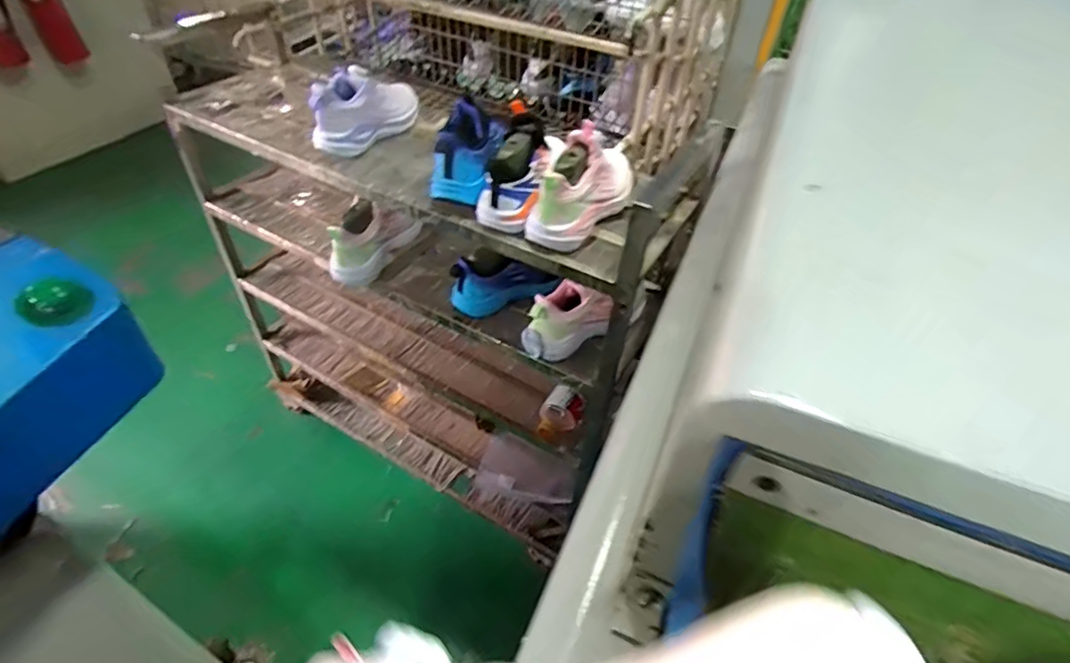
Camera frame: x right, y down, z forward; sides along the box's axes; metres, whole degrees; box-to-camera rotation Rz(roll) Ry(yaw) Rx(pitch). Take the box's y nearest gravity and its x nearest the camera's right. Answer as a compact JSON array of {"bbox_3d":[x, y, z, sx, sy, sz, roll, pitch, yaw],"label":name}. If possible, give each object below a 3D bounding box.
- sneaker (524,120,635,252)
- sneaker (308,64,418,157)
[{"bbox_3d":[0.090,-0.240,0.829,0.082,0.134,0.270,24,48,19],"label":"sneaker"},{"bbox_3d":[-0.301,-0.410,1.000,0.086,0.104,0.232,25,48,20],"label":"sneaker"}]

